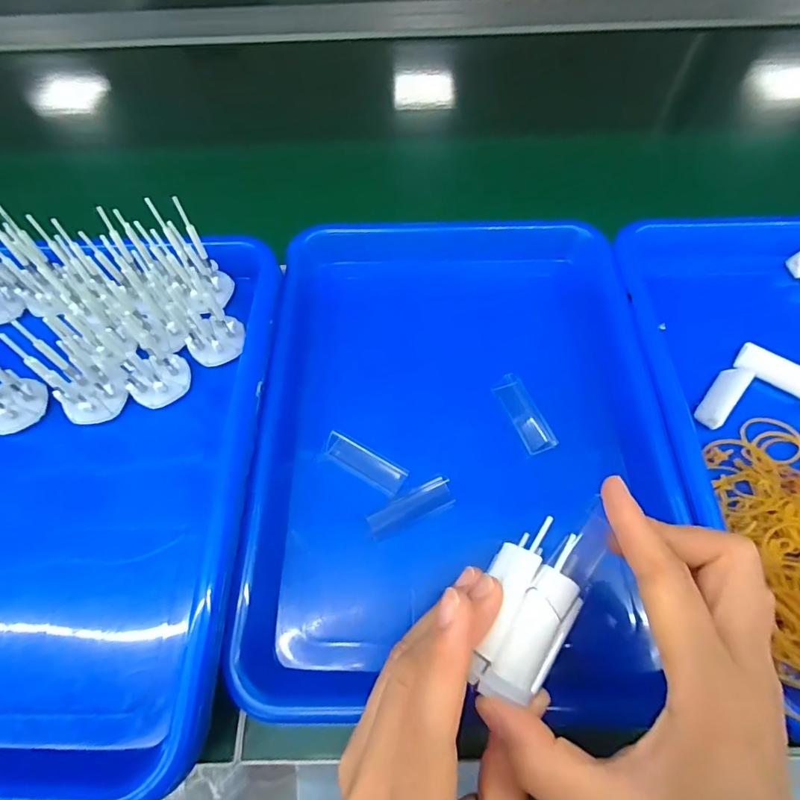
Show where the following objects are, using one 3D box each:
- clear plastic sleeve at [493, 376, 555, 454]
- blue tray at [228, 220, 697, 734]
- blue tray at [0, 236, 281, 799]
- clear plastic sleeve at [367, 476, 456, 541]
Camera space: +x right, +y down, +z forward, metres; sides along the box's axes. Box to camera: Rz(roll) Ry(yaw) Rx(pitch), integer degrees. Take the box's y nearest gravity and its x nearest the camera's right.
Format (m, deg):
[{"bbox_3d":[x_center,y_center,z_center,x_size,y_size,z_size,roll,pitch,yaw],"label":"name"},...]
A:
[{"bbox_3d":[0.084,0.008,0.321,0.021,0.012,0.063,-18,62,-8],"label":"clear plastic sleeve"},{"bbox_3d":[0.036,0.015,0.308,0.242,0.042,0.317,-1,61,1],"label":"blue tray"},{"bbox_3d":[-0.209,0.049,0.286,0.247,0.057,0.330,-1,61,2],"label":"blue tray"},{"bbox_3d":[0.006,0.067,0.292,0.054,0.004,0.019,-24,63,-11],"label":"clear plastic sleeve"}]

